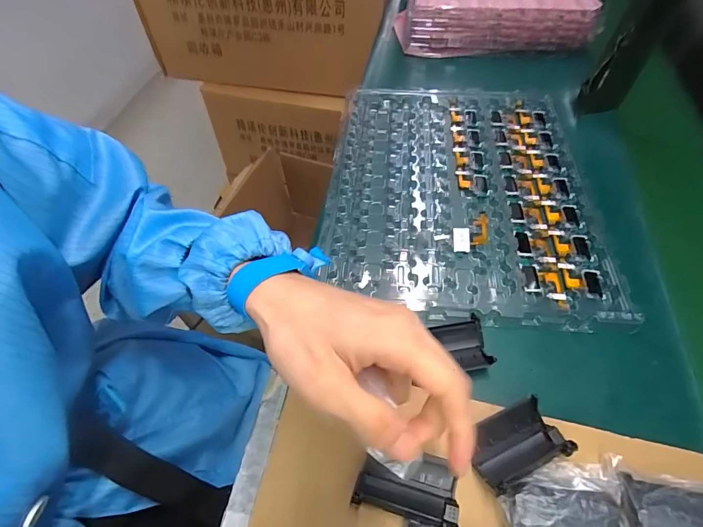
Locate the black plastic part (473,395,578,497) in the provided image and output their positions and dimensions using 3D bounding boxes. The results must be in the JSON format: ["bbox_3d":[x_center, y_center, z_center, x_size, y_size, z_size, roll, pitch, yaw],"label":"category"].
[{"bbox_3d":[0.122,0.133,0.286,0.070,0.021,0.045,-21,55,-14],"label":"black plastic part"}]

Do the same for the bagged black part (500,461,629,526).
[{"bbox_3d":[0.144,0.163,0.257,0.079,0.019,0.061,4,53,4],"label":"bagged black part"}]

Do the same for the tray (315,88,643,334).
[{"bbox_3d":[0.125,-0.094,0.454,0.291,0.022,0.358,4,53,4],"label":"tray"}]

